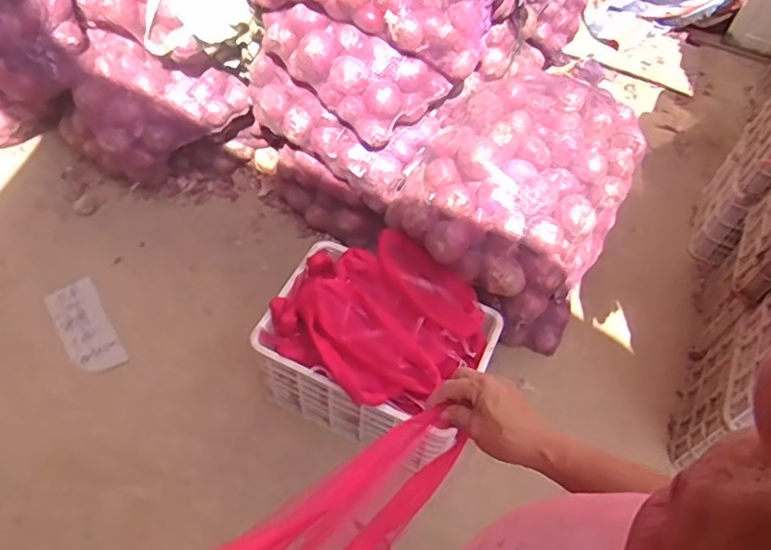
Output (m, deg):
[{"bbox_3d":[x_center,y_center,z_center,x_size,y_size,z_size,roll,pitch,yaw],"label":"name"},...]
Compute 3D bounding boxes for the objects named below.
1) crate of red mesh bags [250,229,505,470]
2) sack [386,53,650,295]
[{"bbox_3d":[-0.012,0.170,1.512,0.495,0.308,0.420,29,58,15],"label":"crate of red mesh bags"},{"bbox_3d":[0.326,-0.237,1.528,0.503,0.271,0.535,28,57,15],"label":"sack"}]

